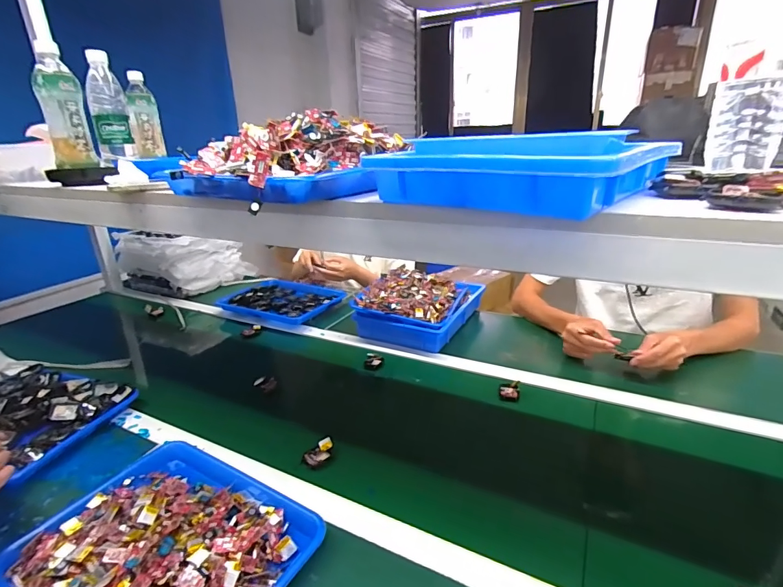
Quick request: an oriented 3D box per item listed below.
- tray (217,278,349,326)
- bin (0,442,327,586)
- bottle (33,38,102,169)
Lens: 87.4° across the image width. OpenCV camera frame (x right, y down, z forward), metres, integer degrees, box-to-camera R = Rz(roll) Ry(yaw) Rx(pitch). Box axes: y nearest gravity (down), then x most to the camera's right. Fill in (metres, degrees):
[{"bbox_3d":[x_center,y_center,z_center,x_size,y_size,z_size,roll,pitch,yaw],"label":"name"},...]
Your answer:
[{"bbox_3d":[-0.339,0.020,1.263,0.348,0.035,0.217,7,23,25],"label":"tray"},{"bbox_3d":[-0.279,0.307,0.503,0.337,0.056,0.263,10,25,31],"label":"bin"},{"bbox_3d":[-0.554,-0.310,0.691,0.064,0.185,0.056,-17,25,-32],"label":"bottle"}]

